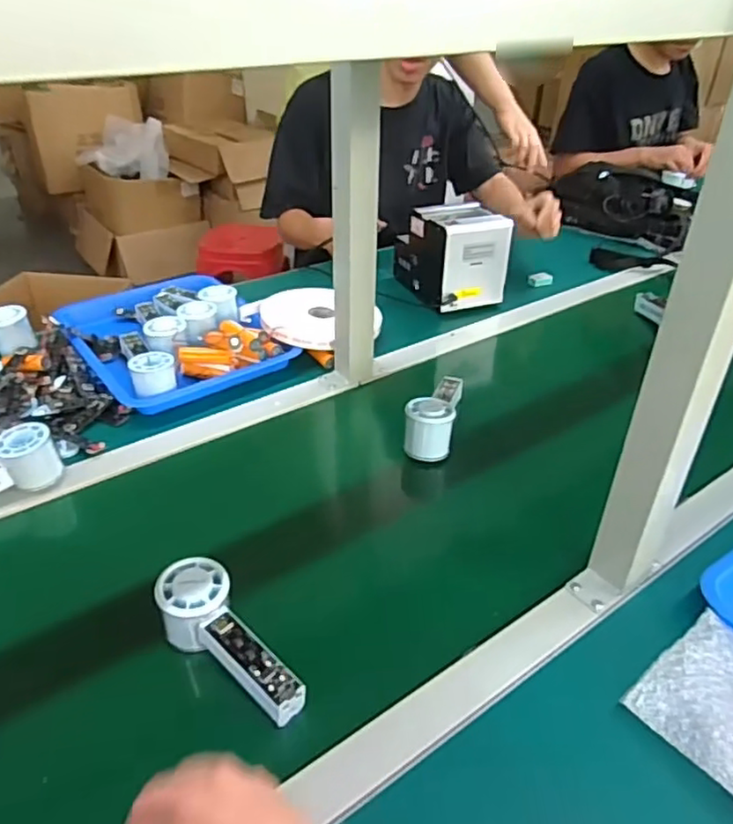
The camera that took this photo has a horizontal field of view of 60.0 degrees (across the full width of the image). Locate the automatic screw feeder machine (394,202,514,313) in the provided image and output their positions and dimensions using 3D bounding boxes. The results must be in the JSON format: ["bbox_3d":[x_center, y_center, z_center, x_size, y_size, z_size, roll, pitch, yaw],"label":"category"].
[{"bbox_3d":[0.143,-0.267,1.093,0.124,0.155,0.174,-12,37,-19],"label":"automatic screw feeder machine"}]

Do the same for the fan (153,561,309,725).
[{"bbox_3d":[-0.112,0.185,0.505,0.055,0.057,0.151,-24,42,-33],"label":"fan"}]

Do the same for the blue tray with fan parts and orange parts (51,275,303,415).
[{"bbox_3d":[-0.291,-0.124,0.933,0.251,0.068,0.316,-23,41,-31],"label":"blue tray with fan parts and orange parts"}]

